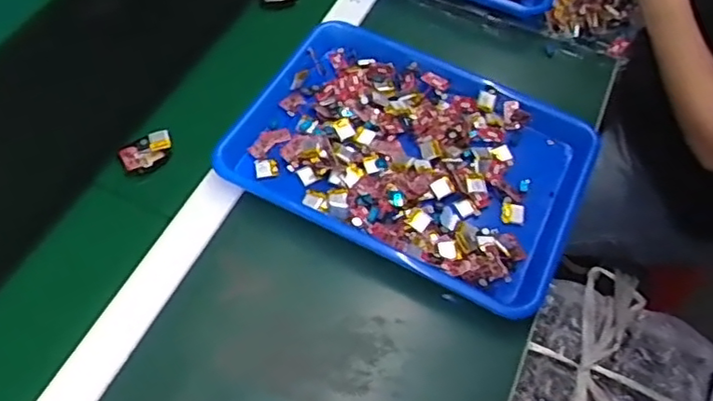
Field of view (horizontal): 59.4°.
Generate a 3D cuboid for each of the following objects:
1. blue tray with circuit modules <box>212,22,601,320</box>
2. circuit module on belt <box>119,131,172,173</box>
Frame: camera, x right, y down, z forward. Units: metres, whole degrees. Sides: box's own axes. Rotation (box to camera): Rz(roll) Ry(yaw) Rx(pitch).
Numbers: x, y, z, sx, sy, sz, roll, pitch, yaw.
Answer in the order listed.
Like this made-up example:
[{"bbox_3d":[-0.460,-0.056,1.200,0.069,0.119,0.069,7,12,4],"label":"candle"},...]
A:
[{"bbox_3d":[0.058,-0.044,0.639,0.341,0.046,0.244,25,59,12],"label":"blue tray with circuit modules"},{"bbox_3d":[-0.208,-0.048,0.620,0.053,0.009,0.038,-29,64,-20],"label":"circuit module on belt"}]

